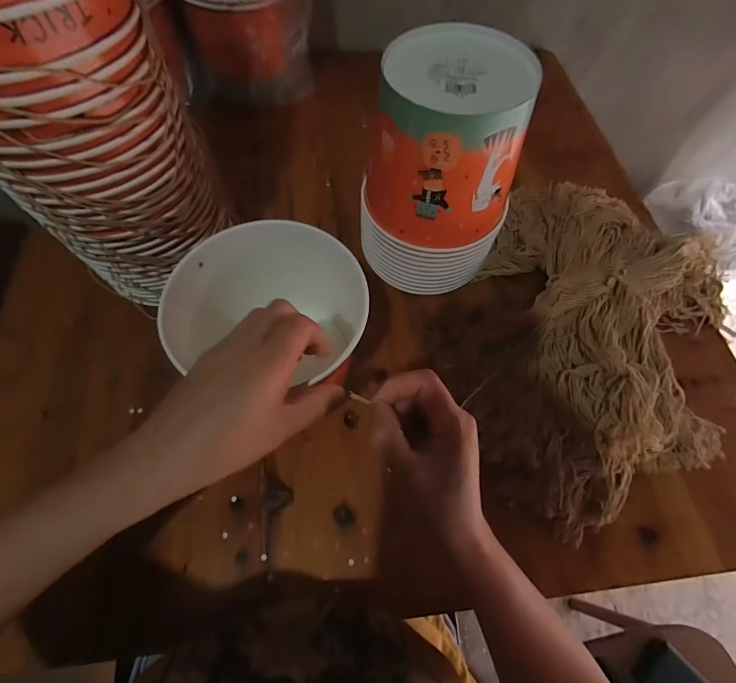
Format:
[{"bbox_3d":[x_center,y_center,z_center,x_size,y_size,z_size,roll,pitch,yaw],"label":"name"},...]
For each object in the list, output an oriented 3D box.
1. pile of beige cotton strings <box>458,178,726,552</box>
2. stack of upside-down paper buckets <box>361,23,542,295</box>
[{"bbox_3d":[0.254,-0.012,0.401,0.277,0.078,0.405,25,67,10],"label":"pile of beige cotton strings"},{"bbox_3d":[0.076,-0.159,0.382,0.140,0.218,0.132,25,67,10],"label":"stack of upside-down paper buckets"}]

